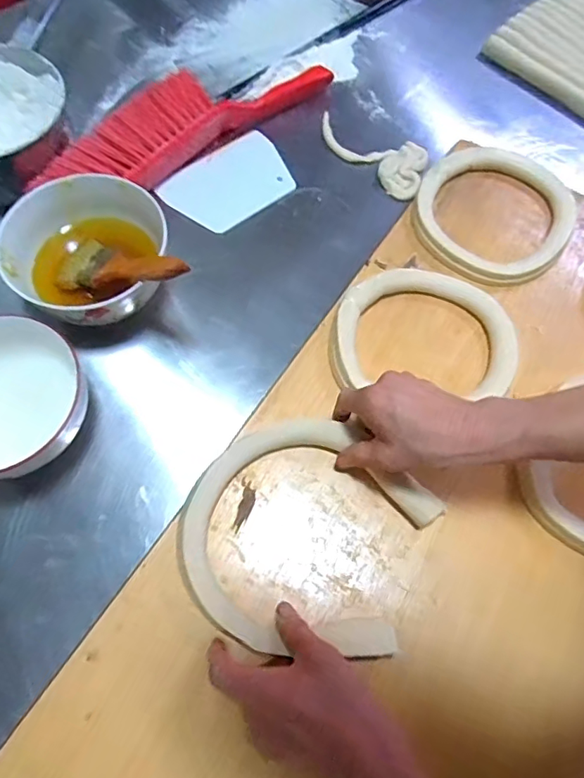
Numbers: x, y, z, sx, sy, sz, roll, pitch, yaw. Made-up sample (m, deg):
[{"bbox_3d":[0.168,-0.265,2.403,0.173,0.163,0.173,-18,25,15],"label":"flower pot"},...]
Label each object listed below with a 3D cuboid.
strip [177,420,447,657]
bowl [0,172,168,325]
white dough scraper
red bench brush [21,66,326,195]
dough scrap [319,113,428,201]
[{"bbox_3d":[0.010,0.120,0.440,0.202,0.028,0.189,20,68,7],"label":"strip"},{"bbox_3d":[-0.197,-0.119,0.500,0.131,0.082,0.146,4,67,1],"label":"bowl"},{"bbox_3d":[-0.069,-0.234,0.592,0.147,0.009,0.091,-39,84,-19],"label":"white dough scraper"},{"bbox_3d":[-0.112,-0.308,0.593,0.371,0.059,0.078,-39,73,-16],"label":"red bench brush"},{"bbox_3d":[0.088,-0.274,0.611,0.141,0.012,0.078,24,68,9],"label":"dough scrap"}]

